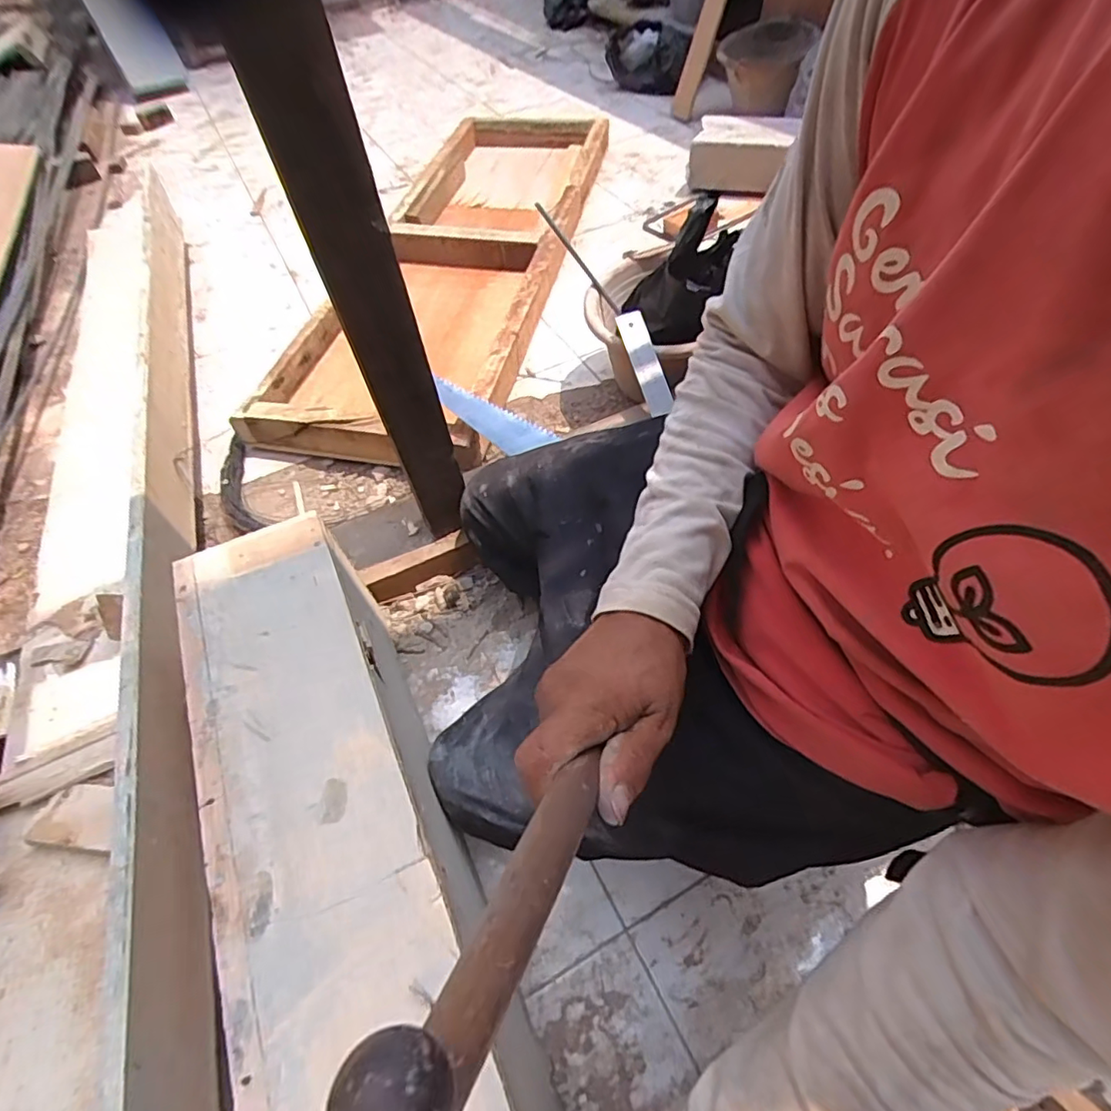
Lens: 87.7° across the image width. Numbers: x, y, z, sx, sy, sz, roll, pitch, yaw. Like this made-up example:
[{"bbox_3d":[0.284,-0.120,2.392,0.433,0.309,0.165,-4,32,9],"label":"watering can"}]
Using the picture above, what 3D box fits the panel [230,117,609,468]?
[{"bbox_3d":[-0.174,-0.674,1.252,0.398,0.082,1.313,9,55,10],"label":"panel"}]

